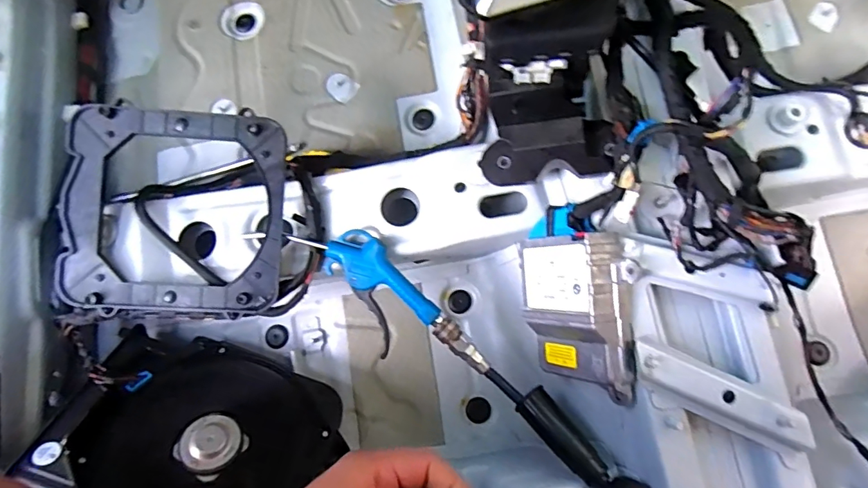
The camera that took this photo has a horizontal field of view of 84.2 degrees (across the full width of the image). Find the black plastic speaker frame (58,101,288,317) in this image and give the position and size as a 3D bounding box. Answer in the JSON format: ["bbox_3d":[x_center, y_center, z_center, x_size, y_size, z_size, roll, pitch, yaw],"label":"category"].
[{"bbox_3d":[-0.269,-0.032,0.509,0.216,0.022,0.216,1,89,-5],"label":"black plastic speaker frame"}]

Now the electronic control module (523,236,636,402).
[{"bbox_3d":[0.144,0.069,0.462,0.055,0.095,0.160,-13,92,-31],"label":"electronic control module"}]

